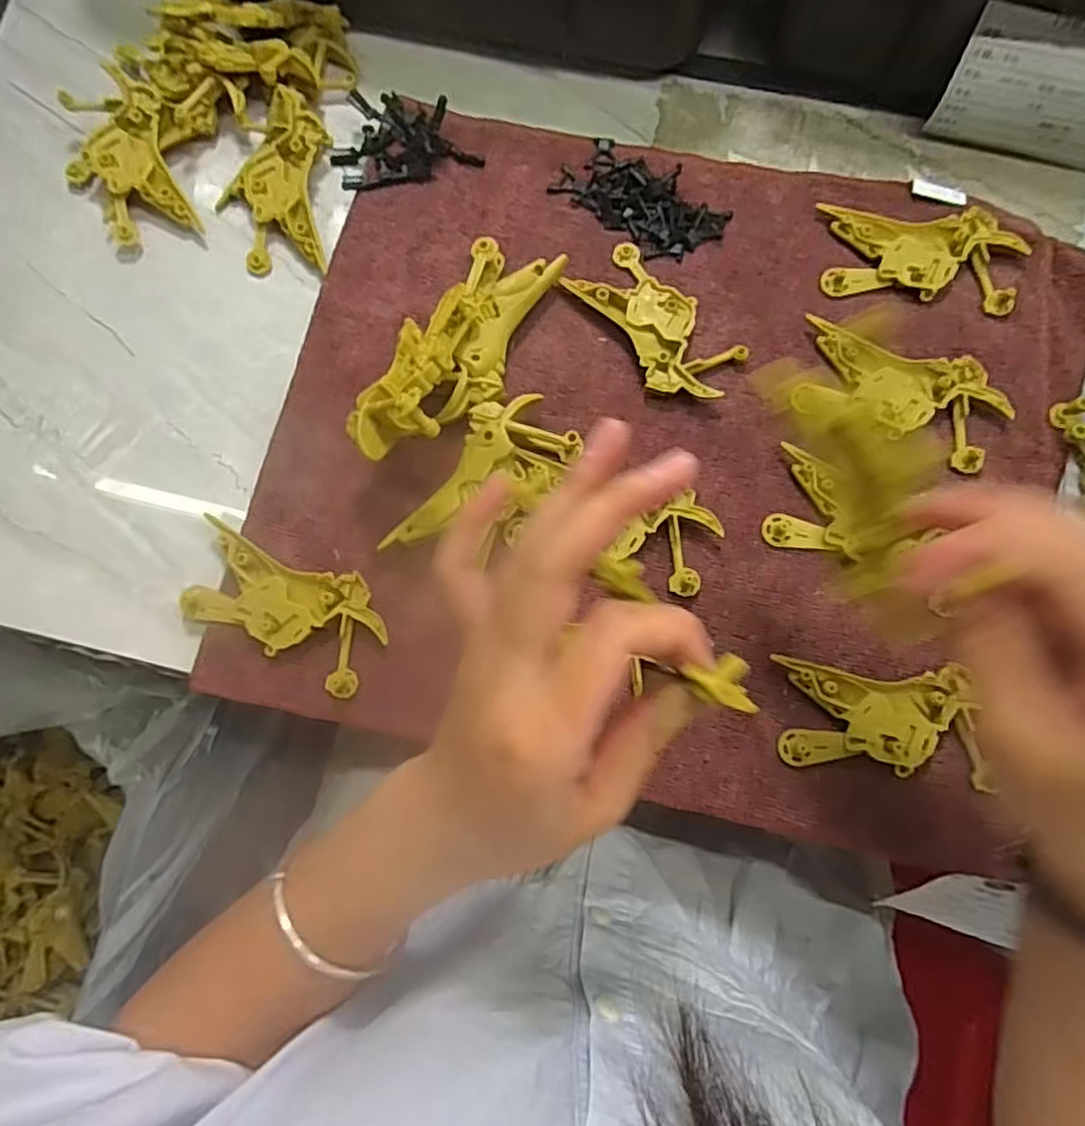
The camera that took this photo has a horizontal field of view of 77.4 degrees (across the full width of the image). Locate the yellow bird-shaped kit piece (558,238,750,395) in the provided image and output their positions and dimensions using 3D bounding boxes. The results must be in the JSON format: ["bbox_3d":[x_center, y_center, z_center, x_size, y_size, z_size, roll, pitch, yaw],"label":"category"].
[{"bbox_3d":[0.059,-0.122,0.350,0.046,0.010,0.094,-39,80,-6],"label":"yellow bird-shaped kit piece"}]

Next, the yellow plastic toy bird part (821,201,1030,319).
[{"bbox_3d":[0.199,-0.163,0.358,0.099,0.011,0.051,10,79,4],"label":"yellow plastic toy bird part"}]

